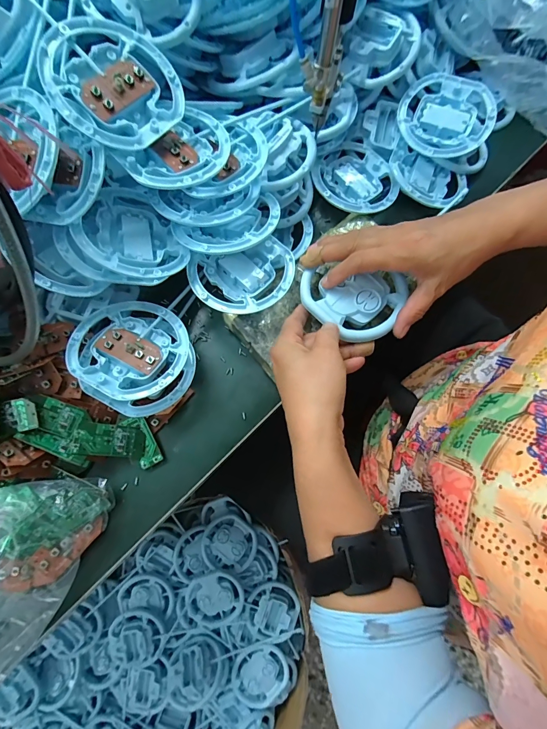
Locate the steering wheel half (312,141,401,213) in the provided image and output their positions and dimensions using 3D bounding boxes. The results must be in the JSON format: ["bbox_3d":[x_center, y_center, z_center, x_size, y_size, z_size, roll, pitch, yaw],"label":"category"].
[{"bbox_3d":[0.097,-0.220,0.407,0.100,0.020,0.097,0,75,-1],"label":"steering wheel half"}]

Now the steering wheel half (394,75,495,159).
[{"bbox_3d":[0.198,-0.285,0.395,0.102,0.023,0.098,0,75,-1],"label":"steering wheel half"}]

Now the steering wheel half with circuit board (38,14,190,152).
[{"bbox_3d":[-0.128,-0.227,0.284,0.105,0.017,0.100,-15,92,-23],"label":"steering wheel half with circuit board"}]

